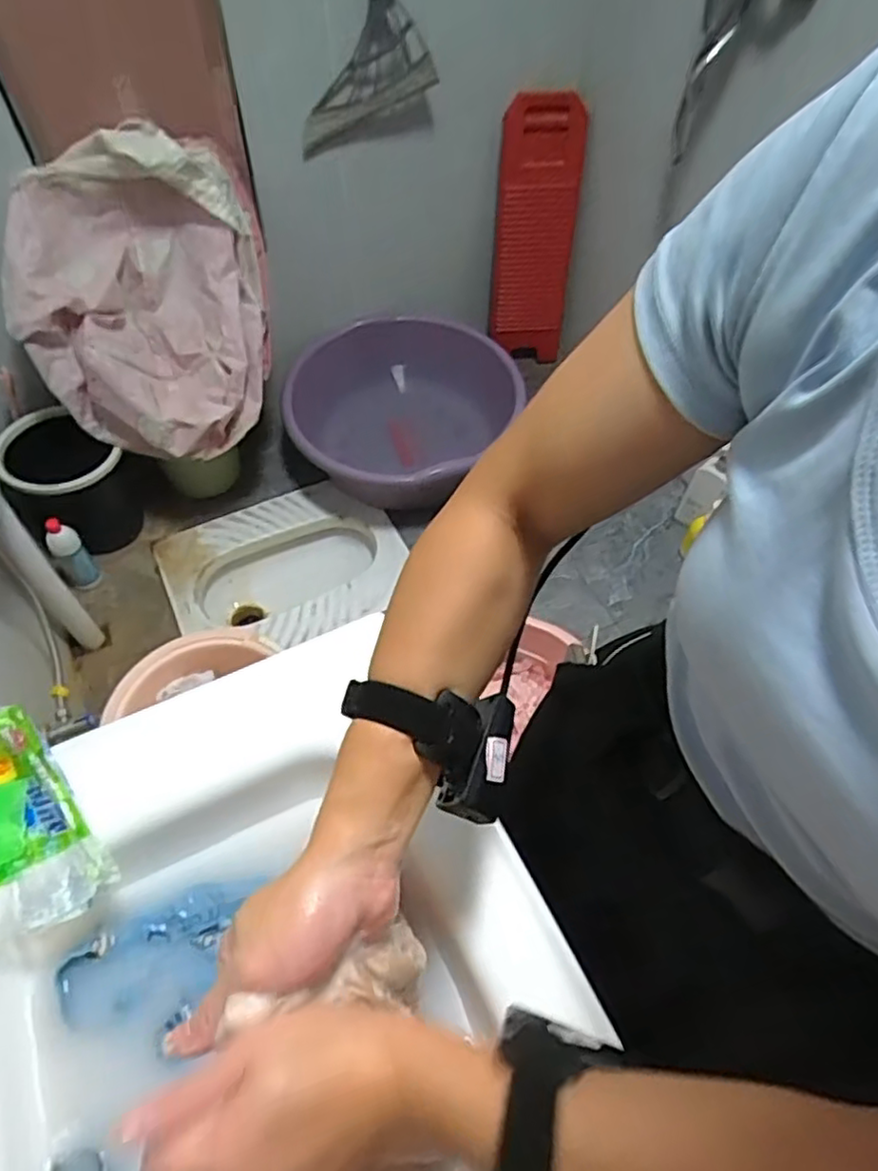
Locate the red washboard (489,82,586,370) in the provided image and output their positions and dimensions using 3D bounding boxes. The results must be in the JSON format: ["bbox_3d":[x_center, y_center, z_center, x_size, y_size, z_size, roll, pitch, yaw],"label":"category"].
[{"bbox_3d":[0.248,-0.860,1.701,0.242,0.658,0.046,-16,60,-8],"label":"red washboard"}]

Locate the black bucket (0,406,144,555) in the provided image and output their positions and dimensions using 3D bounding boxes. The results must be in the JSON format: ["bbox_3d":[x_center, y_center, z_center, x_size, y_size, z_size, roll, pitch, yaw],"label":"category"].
[{"bbox_3d":[-0.814,-0.205,1.475,0.204,0.262,0.227,36,63,20],"label":"black bucket"}]

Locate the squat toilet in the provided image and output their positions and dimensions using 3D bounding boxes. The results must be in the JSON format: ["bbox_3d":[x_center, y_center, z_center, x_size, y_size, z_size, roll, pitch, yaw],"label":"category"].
[{"bbox_3d":[-0.365,-0.010,1.639,0.532,0.201,0.420,-24,61,-16],"label":"squat toilet"}]

